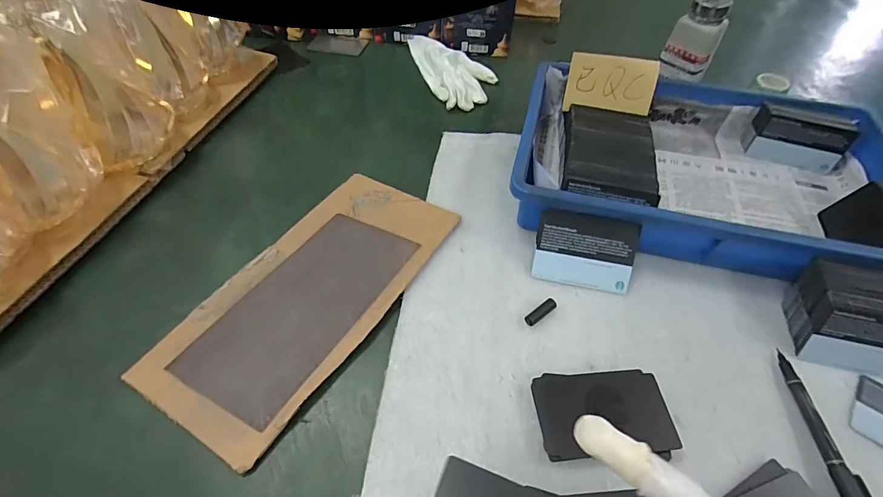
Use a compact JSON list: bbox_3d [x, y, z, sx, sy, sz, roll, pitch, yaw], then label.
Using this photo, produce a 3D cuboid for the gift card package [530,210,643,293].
[{"bbox_3d":[0.129,0.003,0.378,0.085,0.008,0.065,10,94,7],"label":"gift card package"}]

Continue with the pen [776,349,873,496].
[{"bbox_3d":[0.271,0.134,0.296,0.016,0.012,0.129,1,51,0],"label":"pen"}]

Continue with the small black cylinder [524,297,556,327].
[{"bbox_3d":[0.085,0.054,0.356,0.031,0.010,0.010,-28,57,-22],"label":"small black cylinder"}]

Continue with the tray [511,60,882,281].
[{"bbox_3d":[0.271,-0.087,0.440,0.368,0.076,0.252,12,52,9],"label":"tray"}]

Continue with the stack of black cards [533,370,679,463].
[{"bbox_3d":[0.116,0.119,0.302,0.091,0.015,0.057,-2,51,-3],"label":"stack of black cards"}]

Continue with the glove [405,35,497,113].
[{"bbox_3d":[0.018,-0.269,0.614,0.095,0.023,0.192,-15,53,-13],"label":"glove"}]

